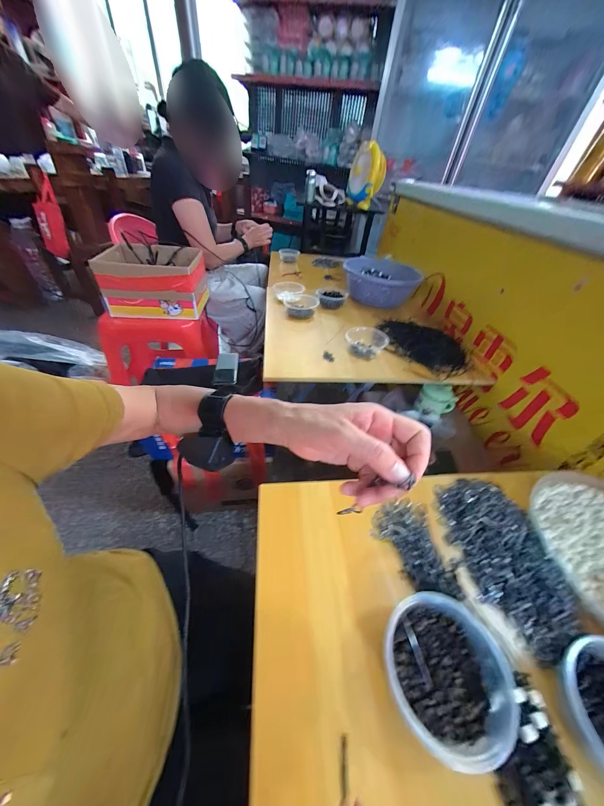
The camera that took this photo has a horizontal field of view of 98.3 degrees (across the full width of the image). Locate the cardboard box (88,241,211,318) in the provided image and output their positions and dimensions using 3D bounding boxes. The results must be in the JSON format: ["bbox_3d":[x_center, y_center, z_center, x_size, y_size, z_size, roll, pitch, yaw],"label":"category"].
[{"bbox_3d":[-0.512,-0.431,0.926,0.303,0.169,0.222,-1,44,-8],"label":"cardboard box"}]

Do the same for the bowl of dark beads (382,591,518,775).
[{"bbox_3d":[0.138,0.260,0.257,0.117,0.044,0.110,2,44,-4],"label":"bowl of dark beads"}]

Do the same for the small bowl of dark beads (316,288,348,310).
[{"bbox_3d":[0.105,-0.370,0.936,0.104,0.059,0.097,14,44,8],"label":"small bowl of dark beads"}]

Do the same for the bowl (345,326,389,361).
[{"bbox_3d":[0.177,-0.165,0.721,0.106,0.053,0.099,3,44,-3],"label":"bowl"}]

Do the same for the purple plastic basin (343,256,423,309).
[{"bbox_3d":[0.287,-0.445,0.987,0.272,0.115,0.227,6,44,-1],"label":"purple plastic basin"}]

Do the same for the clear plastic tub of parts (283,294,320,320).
[{"bbox_3d":[-0.006,-0.319,0.884,0.121,0.059,0.113,4,44,-2],"label":"clear plastic tub of parts"}]

